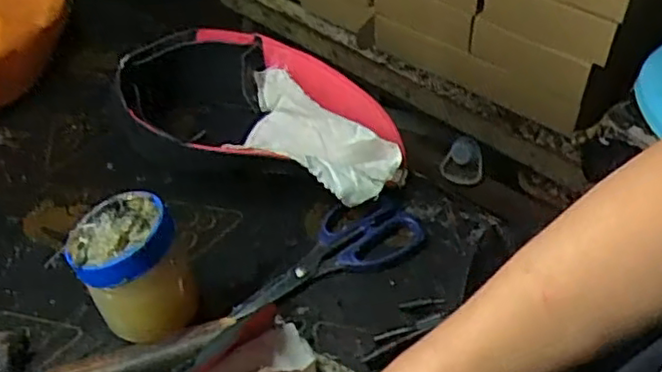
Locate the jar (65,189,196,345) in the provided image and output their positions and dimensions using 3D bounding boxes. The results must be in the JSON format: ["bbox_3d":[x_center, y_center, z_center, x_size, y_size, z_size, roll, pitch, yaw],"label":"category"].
[{"bbox_3d":[-0.144,0.069,0.494,0.072,0.117,0.068,-1,45,1],"label":"jar"}]

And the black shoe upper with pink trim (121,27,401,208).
[{"bbox_3d":[-0.075,-0.063,0.645,0.297,0.075,0.161,22,49,21],"label":"black shoe upper with pink trim"}]

